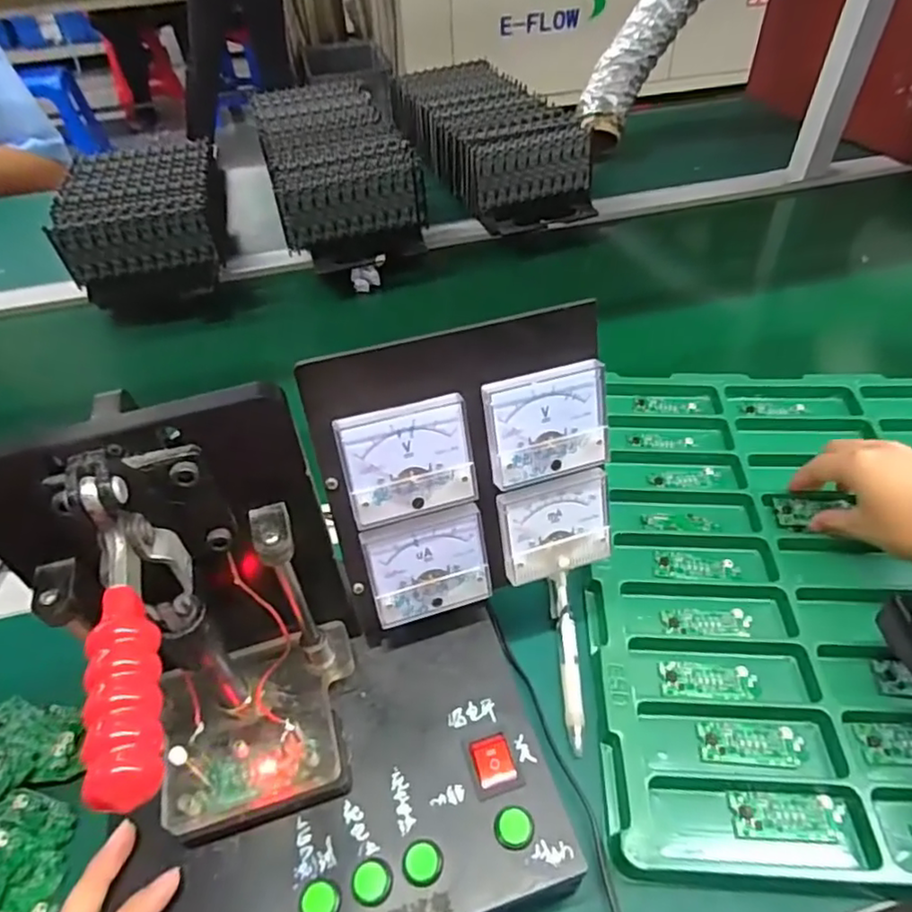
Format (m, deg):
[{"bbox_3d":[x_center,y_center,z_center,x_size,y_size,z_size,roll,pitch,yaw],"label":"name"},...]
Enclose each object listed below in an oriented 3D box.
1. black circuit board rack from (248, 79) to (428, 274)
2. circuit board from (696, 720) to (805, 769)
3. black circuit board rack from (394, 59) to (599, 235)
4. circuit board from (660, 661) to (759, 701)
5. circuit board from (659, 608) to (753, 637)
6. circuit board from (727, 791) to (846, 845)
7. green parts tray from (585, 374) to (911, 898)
[{"bbox_3d":[-0.164,-0.400,0.849,0.165,0.081,0.407,-14,47,-10],"label":"black circuit board rack"},{"bbox_3d":[0.171,0.167,0.362,0.057,0.004,0.024,2,47,6],"label":"circuit board"},{"bbox_3d":[0.041,-0.453,0.892,0.177,0.090,0.396,-19,48,-15],"label":"black circuit board rack"},{"bbox_3d":[0.157,0.140,0.388,0.057,0.004,0.023,2,47,5],"label":"circuit board"},{"bbox_3d":[0.167,0.111,0.418,0.058,0.004,0.020,-1,46,2],"label":"circuit board"},{"bbox_3d":[0.178,0.194,0.335,0.057,0.004,0.024,1,47,5],"label":"circuit board"},{"bbox_3d":[0.279,0.078,0.449,0.378,0.037,0.403,0,46,3],"label":"green parts tray"}]

